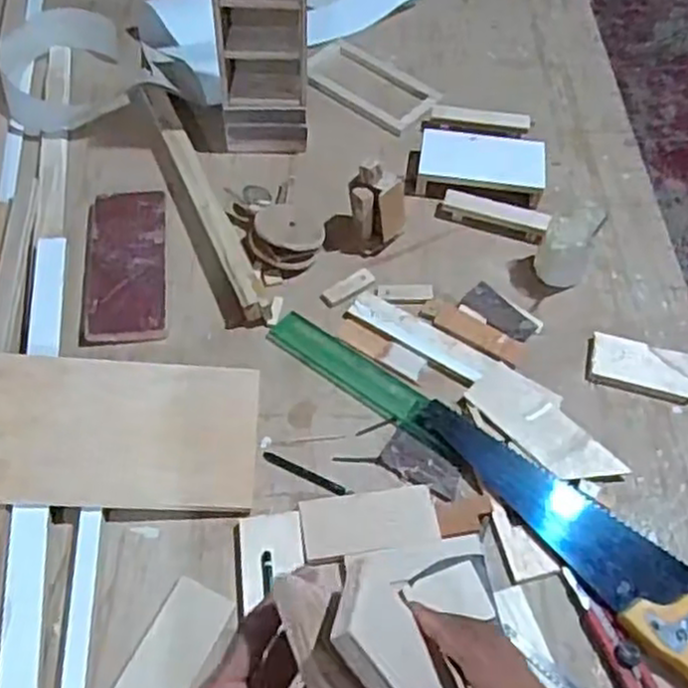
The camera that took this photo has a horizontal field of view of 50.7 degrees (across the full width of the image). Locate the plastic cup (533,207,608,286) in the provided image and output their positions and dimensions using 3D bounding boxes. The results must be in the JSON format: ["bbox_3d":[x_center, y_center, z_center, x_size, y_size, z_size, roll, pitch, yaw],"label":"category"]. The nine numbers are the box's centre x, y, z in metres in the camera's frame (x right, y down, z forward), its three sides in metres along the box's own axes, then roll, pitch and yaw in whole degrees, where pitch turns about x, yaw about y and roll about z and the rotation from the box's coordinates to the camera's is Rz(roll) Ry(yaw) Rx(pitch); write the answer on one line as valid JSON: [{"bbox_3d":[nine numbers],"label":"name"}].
[{"bbox_3d":[0.262,-0.113,0.856,0.060,0.080,0.070,21,59,12],"label":"plastic cup"}]

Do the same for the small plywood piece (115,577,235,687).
[{"bbox_3d":[-0.154,0.278,0.637,0.062,0.013,0.134,23,60,13],"label":"small plywood piece"}]

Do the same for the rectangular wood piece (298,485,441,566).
[{"bbox_3d":[0.025,0.173,0.705,0.130,0.007,0.060,-9,58,-7],"label":"rectangular wood piece"}]

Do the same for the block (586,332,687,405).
[{"bbox_3d":[0.337,0.025,0.817,0.121,0.012,0.063,14,58,7],"label":"block"}]

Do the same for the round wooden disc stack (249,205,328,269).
[{"bbox_3d":[-0.069,-0.134,0.875,0.088,0.054,0.086,1,57,-1],"label":"round wooden disc stack"}]

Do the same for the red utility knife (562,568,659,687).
[{"bbox_3d":[0.246,0.277,0.649,0.037,0.012,0.157,-17,60,-12],"label":"red utility knife"}]

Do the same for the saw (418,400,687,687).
[{"bbox_3d":[0.239,0.184,0.702,0.101,0.034,0.398,-39,66,-23],"label":"saw"}]

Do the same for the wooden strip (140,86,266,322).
[{"bbox_3d":[-0.184,-0.197,0.921,0.030,0.033,0.406,-20,60,-14],"label":"wooden strip"}]

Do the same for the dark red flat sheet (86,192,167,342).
[{"bbox_3d":[-0.259,-0.095,0.873,0.089,0.015,0.220,-5,58,-5],"label":"dark red flat sheet"}]

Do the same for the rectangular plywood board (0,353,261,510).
[{"bbox_3d":[-0.272,0.084,0.736,0.361,0.011,0.155,5,62,-9],"label":"rectangular plywood board"}]

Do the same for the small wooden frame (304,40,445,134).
[{"bbox_3d":[0.038,-0.386,1.079,0.207,0.020,0.105,38,64,20],"label":"small wooden frame"}]

